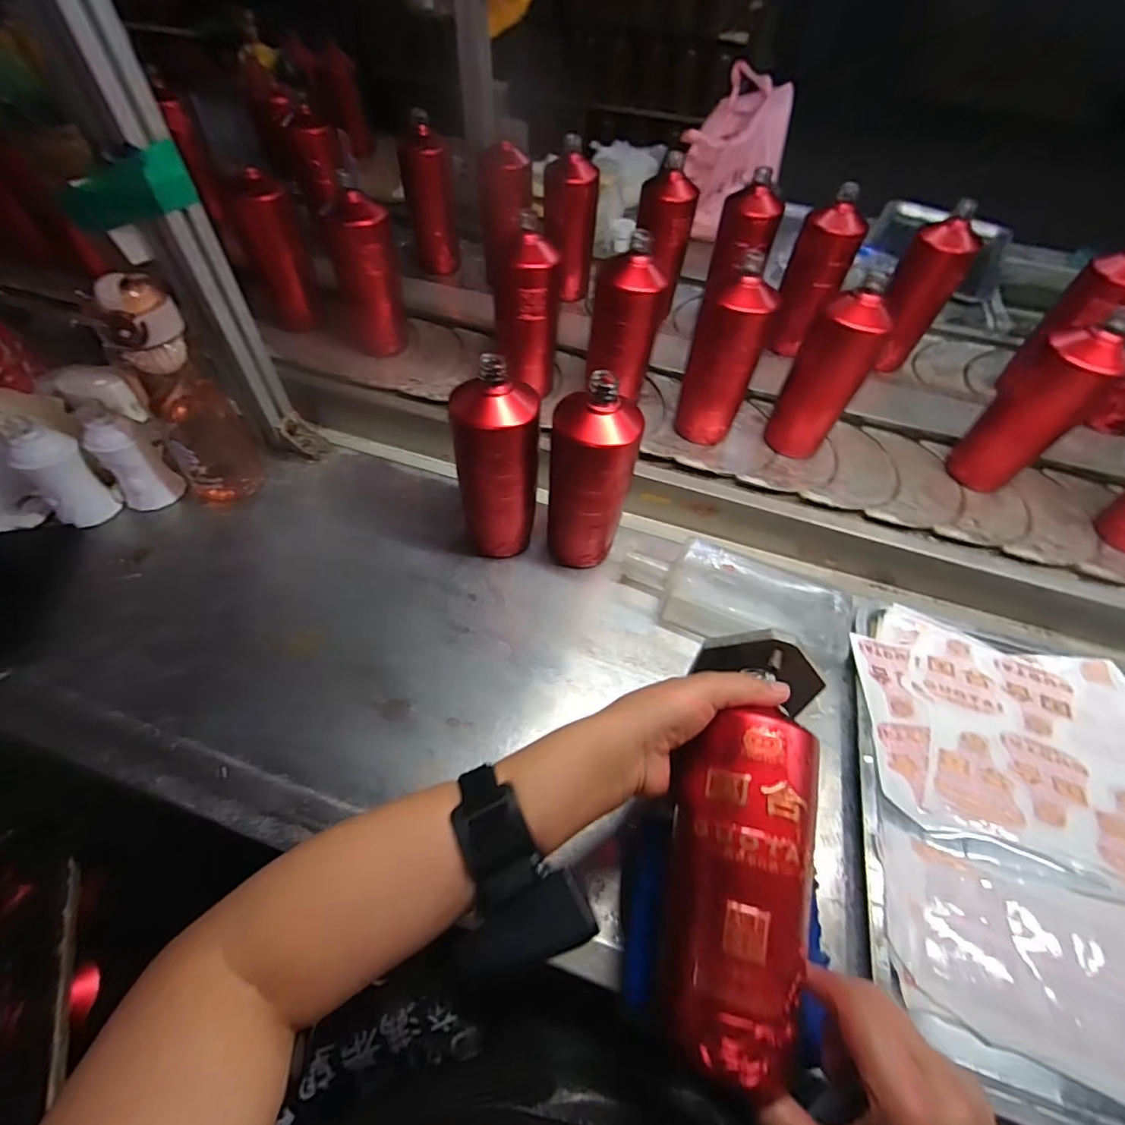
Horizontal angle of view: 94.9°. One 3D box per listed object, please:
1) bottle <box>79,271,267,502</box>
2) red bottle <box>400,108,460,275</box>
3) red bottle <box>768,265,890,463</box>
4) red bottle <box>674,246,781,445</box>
[{"bbox_3d":[-0.393,-0.170,0.531,0.083,0.230,0.060,-31,65,-26],"label":"bottle"},{"bbox_3d":[-0.227,-0.621,0.887,0.082,0.214,0.061,-8,57,-14],"label":"red bottle"},{"bbox_3d":[0.311,-0.222,0.616,0.058,0.201,0.069,-20,61,-21],"label":"red bottle"},{"bbox_3d":[0.188,-0.234,0.609,0.070,0.201,0.064,-7,57,-13],"label":"red bottle"}]

